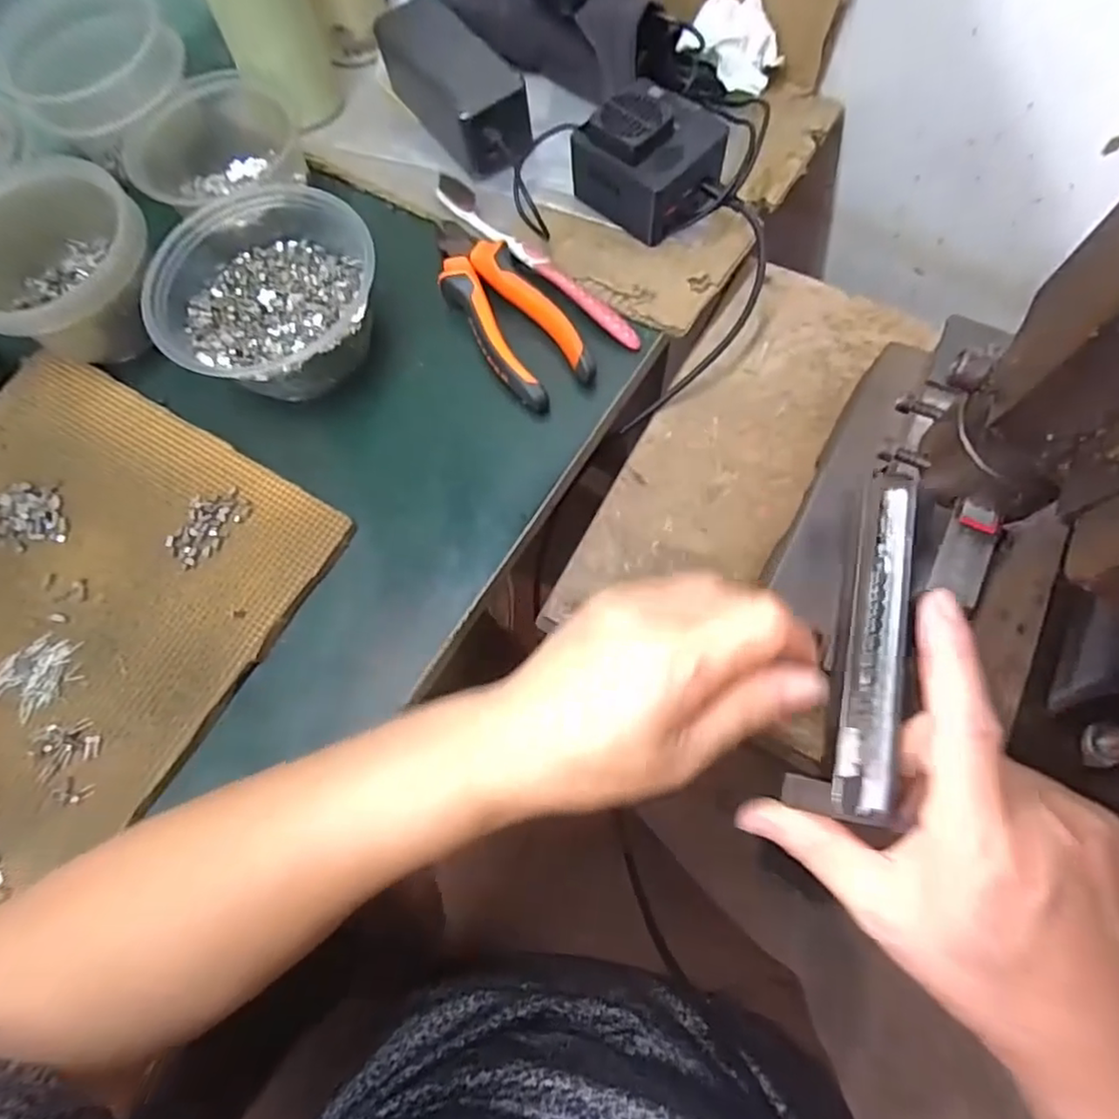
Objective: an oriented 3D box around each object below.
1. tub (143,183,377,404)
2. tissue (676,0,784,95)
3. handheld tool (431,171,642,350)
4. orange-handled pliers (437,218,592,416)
[{"bbox_3d":[-0.189,-0.175,0.403,0.138,0.061,0.170,-37,74,-11],"label":"tub"},{"bbox_3d":[0.121,-0.360,0.434,0.065,0.030,0.052,22,74,11],"label":"tissue"},{"bbox_3d":[-0.017,-0.201,0.415,0.020,0.009,0.184,-43,76,-13],"label":"handheld tool"},{"bbox_3d":[-0.037,-0.163,0.409,0.055,0.031,0.147,-30,73,-9],"label":"orange-handled pliers"}]

